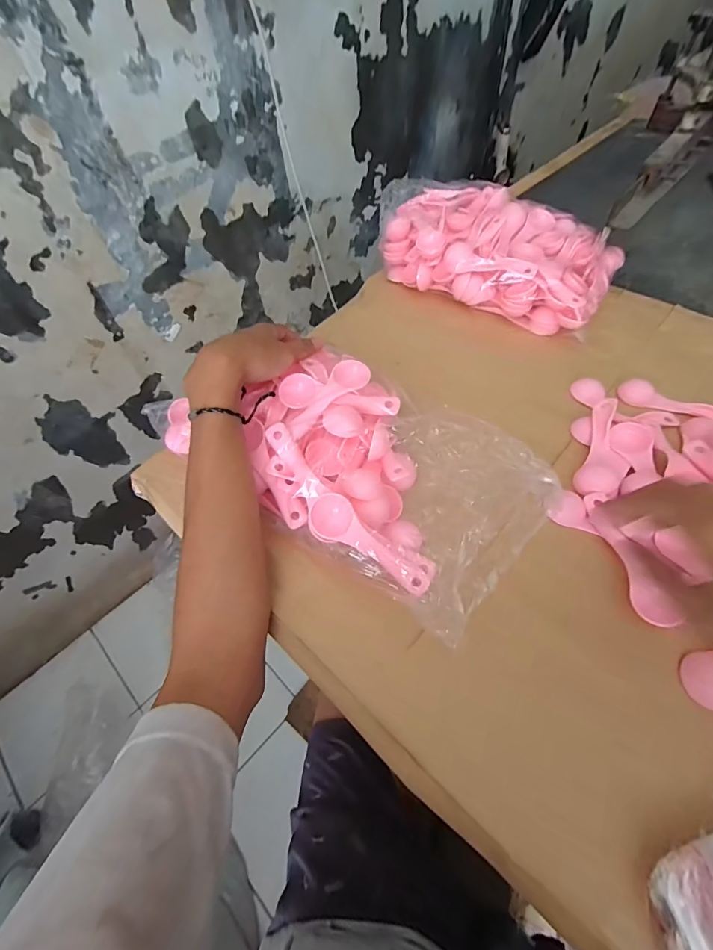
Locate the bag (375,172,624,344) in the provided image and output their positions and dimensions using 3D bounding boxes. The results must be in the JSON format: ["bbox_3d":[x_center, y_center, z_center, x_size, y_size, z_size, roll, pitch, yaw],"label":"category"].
[{"bbox_3d":[0.176,-0.303,0.559,0.314,0.080,0.180,27,60,21],"label":"bag"}]

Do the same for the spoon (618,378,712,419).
[{"bbox_3d":[0.328,-0.075,0.431,0.102,0.013,0.032,26,60,20],"label":"spoon"}]

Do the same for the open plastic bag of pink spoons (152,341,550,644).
[{"bbox_3d":[-0.011,-0.017,0.370,0.319,0.087,0.162,35,64,25],"label":"open plastic bag of pink spoons"}]

